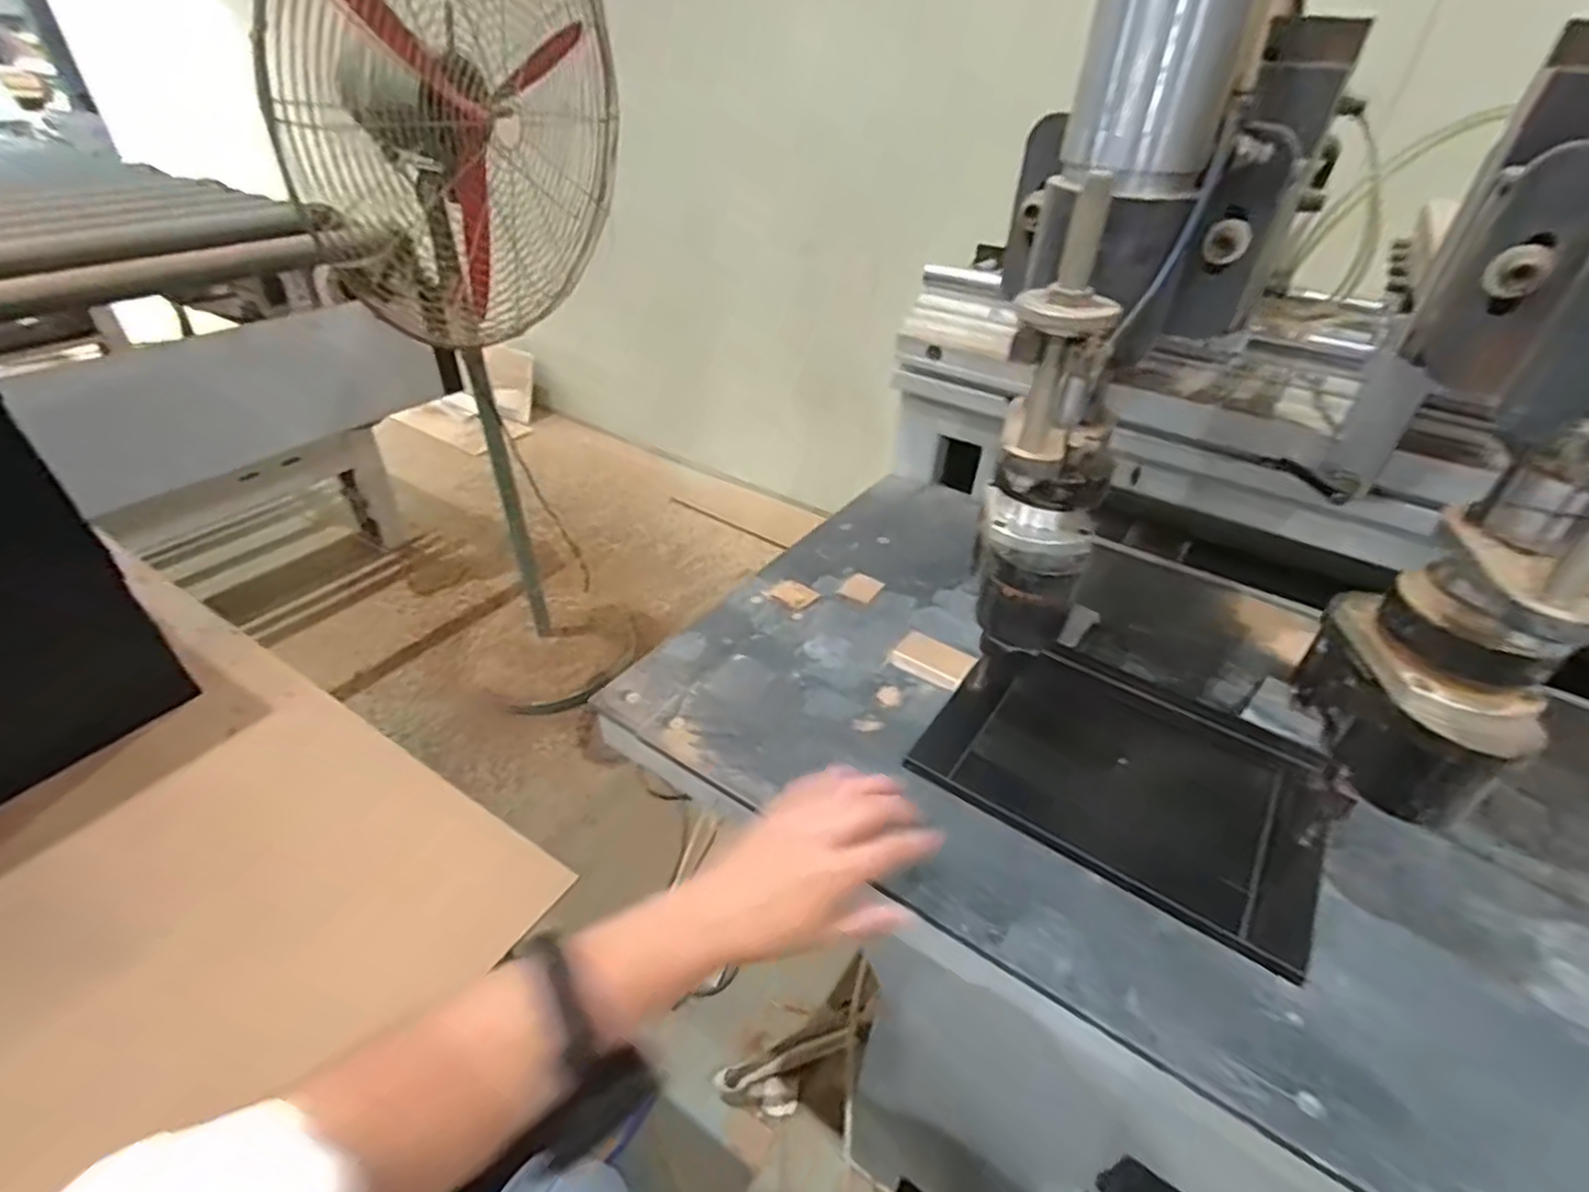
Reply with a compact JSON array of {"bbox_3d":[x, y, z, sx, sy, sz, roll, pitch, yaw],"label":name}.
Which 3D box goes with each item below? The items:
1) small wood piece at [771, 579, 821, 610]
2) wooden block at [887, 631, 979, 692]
[{"bbox_3d":[0.001,-0.003,0.762,0.040,0.006,0.038,27,45,29],"label":"small wood piece"},{"bbox_3d":[0.130,0.061,0.671,0.073,0.016,0.048,21,42,22],"label":"wooden block"}]

